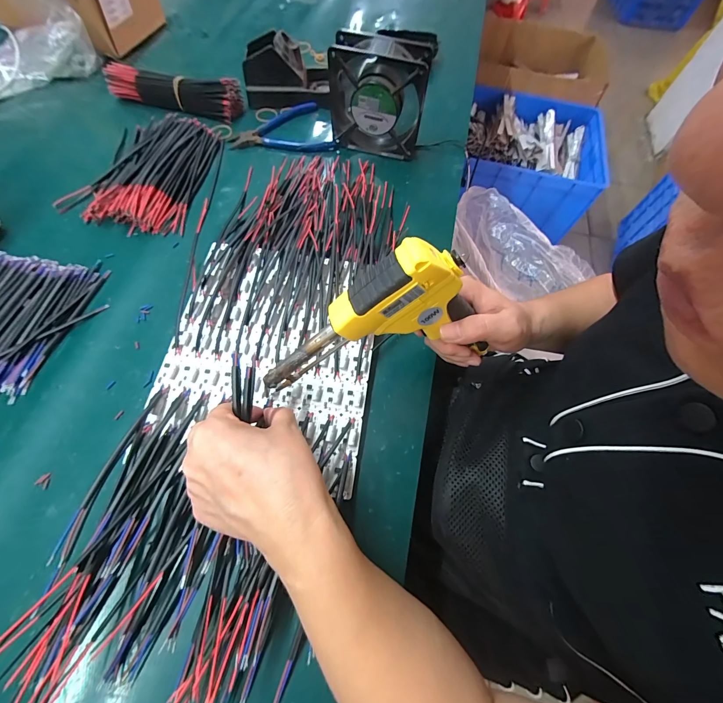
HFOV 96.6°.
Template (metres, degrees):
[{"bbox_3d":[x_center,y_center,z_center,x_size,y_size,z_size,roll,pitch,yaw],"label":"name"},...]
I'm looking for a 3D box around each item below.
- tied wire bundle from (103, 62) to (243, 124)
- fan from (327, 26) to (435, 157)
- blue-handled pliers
[{"bbox_3d":[-0.285,-0.396,0.484,0.201,0.040,0.039,13,65,4],"label":"tied wire bundle"},{"bbox_3d":[0.020,-0.328,0.424,0.122,0.124,0.042,13,65,4],"label":"fan"},{"bbox_3d":[-0.121,-0.321,0.475,0.143,0.011,0.104,-19,67,-11],"label":"blue-handled pliers"}]

